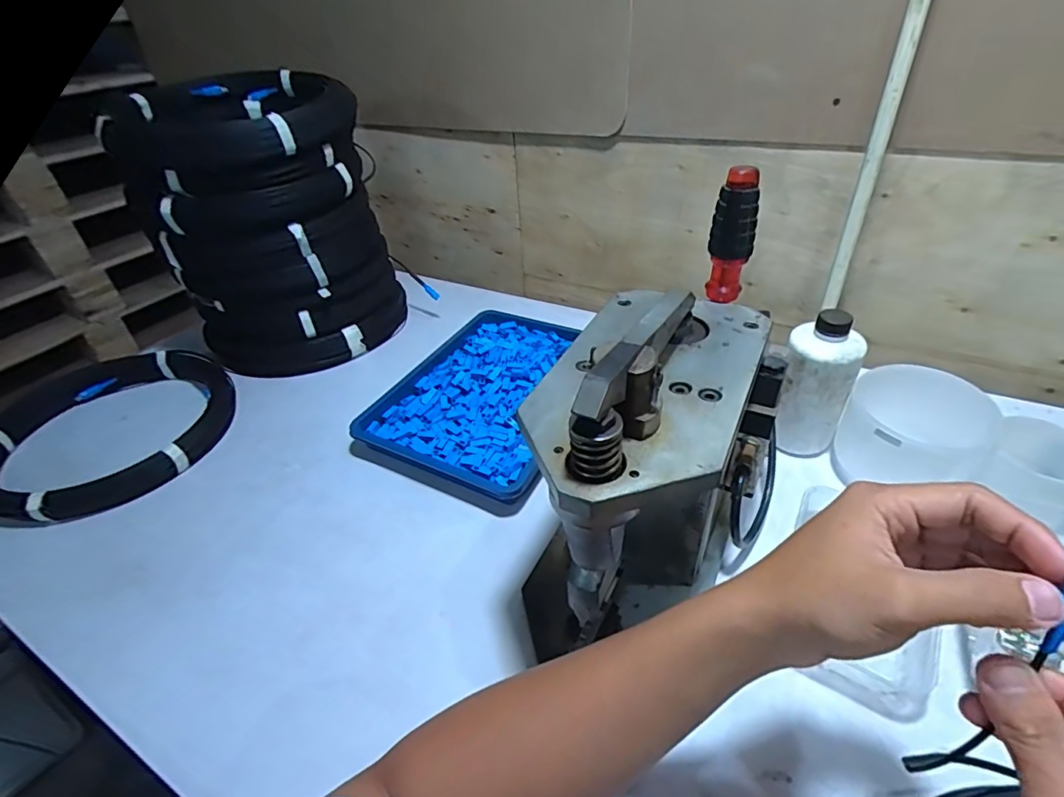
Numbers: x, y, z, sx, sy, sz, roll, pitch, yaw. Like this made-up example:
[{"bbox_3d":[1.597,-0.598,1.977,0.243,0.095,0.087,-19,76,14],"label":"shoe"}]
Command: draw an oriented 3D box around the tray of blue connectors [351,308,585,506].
[{"bbox_3d":[-0.042,-0.016,0.698,0.230,0.030,0.319,17,42,24],"label":"tray of blue connectors"}]

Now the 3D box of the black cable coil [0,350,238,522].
[{"bbox_3d":[-0.552,0.027,0.681,0.305,0.065,0.288,-3,38,2],"label":"black cable coil"}]

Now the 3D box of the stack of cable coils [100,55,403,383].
[{"bbox_3d":[-0.386,-0.262,0.777,0.290,0.334,0.286,-24,42,-23],"label":"stack of cable coils"}]

